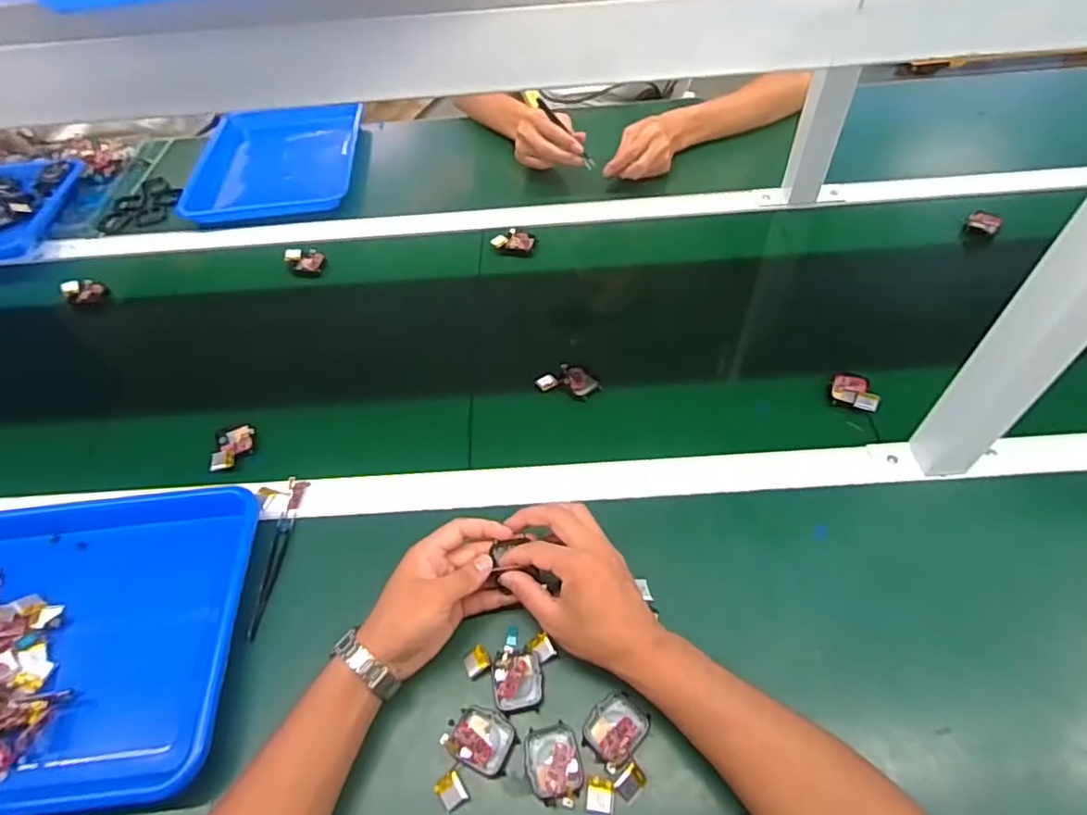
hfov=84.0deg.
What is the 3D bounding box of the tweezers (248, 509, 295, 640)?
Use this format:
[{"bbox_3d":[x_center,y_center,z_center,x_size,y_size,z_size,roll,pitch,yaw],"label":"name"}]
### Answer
[{"bbox_3d":[-0.250,0.150,0.554,0.012,0.011,0.118,-3,52,4],"label":"tweezers"}]

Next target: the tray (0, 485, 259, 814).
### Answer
[{"bbox_3d":[-0.425,0.192,0.511,0.340,0.047,0.269,-8,52,0],"label":"tray"}]

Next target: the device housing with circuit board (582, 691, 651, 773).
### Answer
[{"bbox_3d":[0.054,0.241,0.453,0.040,0.012,0.047,32,62,26],"label":"device housing with circuit board"}]

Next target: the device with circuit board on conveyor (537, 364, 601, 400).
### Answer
[{"bbox_3d":[0.030,-0.029,0.668,0.069,0.012,0.040,11,54,14],"label":"device with circuit board on conveyor"}]

